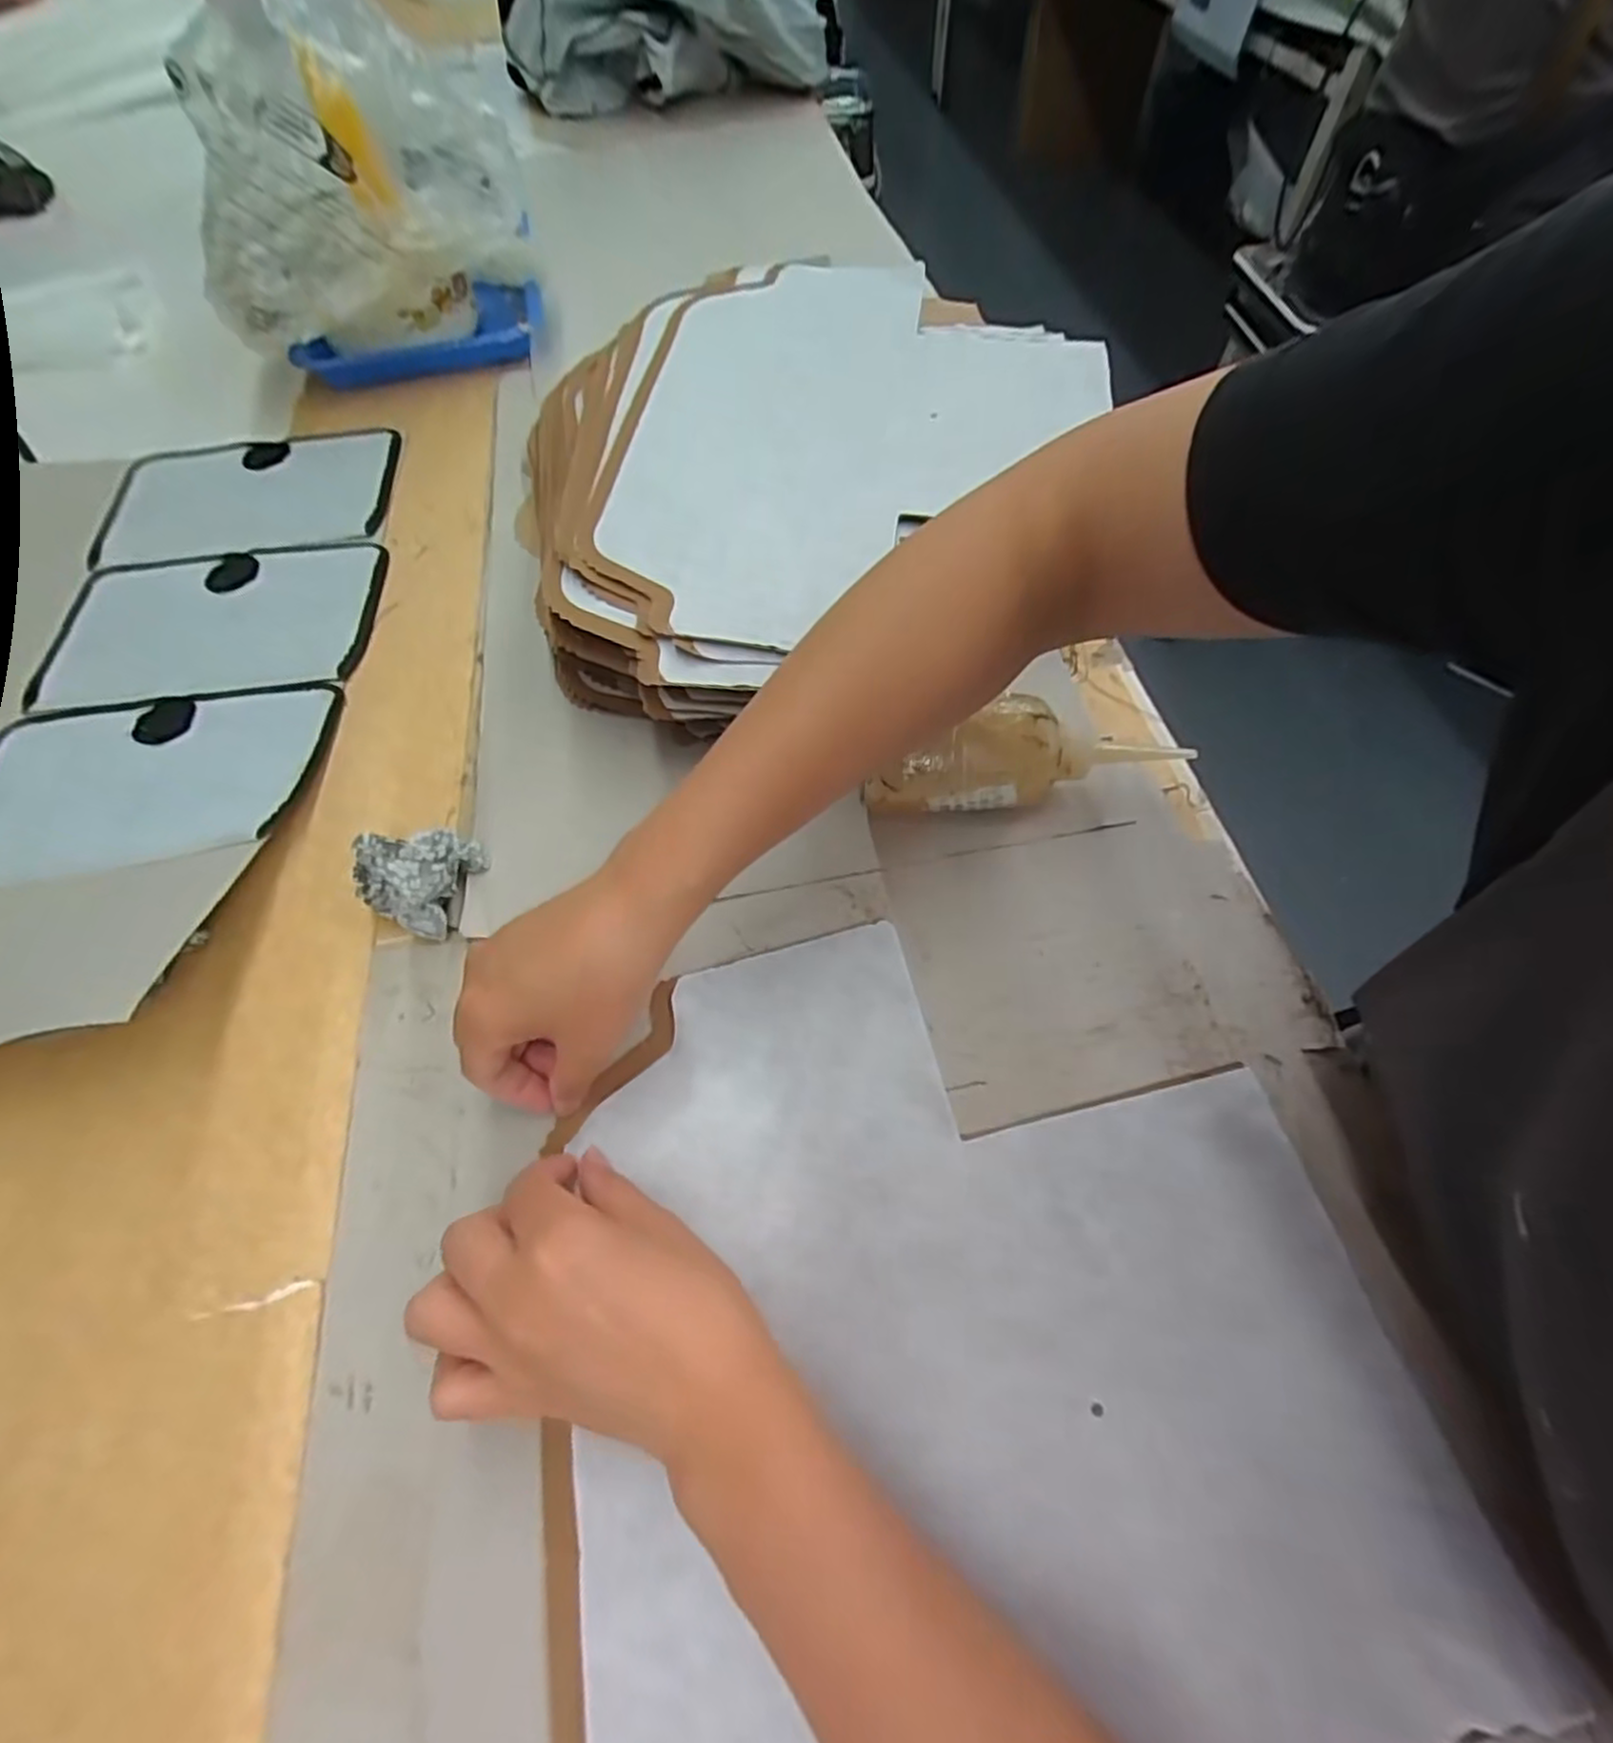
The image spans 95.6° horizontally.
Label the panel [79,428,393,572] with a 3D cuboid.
[{"bbox_3d":[-0.446,-0.306,0.586,0.225,0.005,0.144,-5,61,0],"label":"panel"}]

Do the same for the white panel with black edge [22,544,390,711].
[{"bbox_3d":[-0.419,-0.178,0.519,0.216,0.016,0.136,-6,61,-1],"label":"white panel with black edge"}]

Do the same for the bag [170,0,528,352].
[{"bbox_3d":[-0.352,-0.519,0.560,0.227,0.185,0.121,-40,67,-18],"label":"bag"}]

